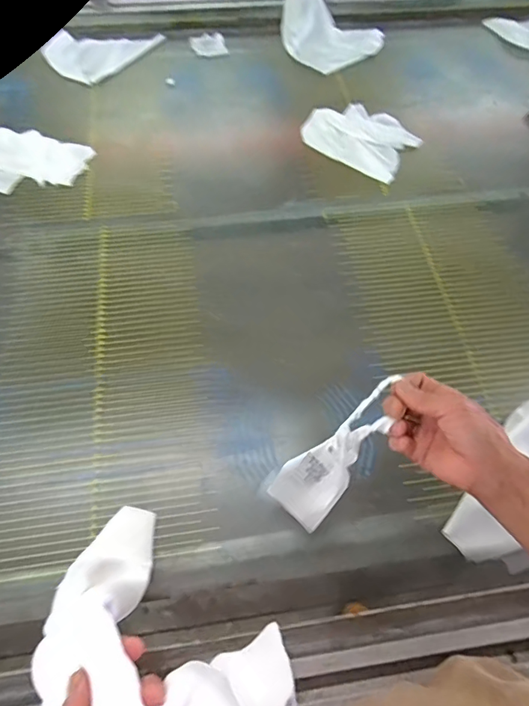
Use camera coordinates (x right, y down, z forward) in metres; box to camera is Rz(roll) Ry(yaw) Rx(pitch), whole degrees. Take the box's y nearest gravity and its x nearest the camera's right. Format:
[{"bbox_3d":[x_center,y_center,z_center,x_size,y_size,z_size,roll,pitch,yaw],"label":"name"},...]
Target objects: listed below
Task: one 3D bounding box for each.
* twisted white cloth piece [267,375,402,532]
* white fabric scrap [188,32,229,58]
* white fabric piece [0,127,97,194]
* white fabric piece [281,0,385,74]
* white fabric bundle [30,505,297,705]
[{"bbox_3d":[0.079,0.101,0.486,0.062,0.035,0.175,43,109,21],"label":"twisted white cloth piece"},{"bbox_3d":[-0.118,-0.652,0.989,0.069,0.005,0.087,-14,61,-8],"label":"white fabric scrap"},{"bbox_3d":[-0.408,-0.325,0.793,0.201,0.029,0.117,9,61,5],"label":"white fabric piece"},{"bbox_3d":[0.117,-0.680,0.984,0.236,0.039,0.186,36,66,18],"label":"white fabric piece"},{"bbox_3d":[-0.089,0.231,0.378,0.241,0.188,0.123,35,66,18],"label":"white fabric bundle"}]

